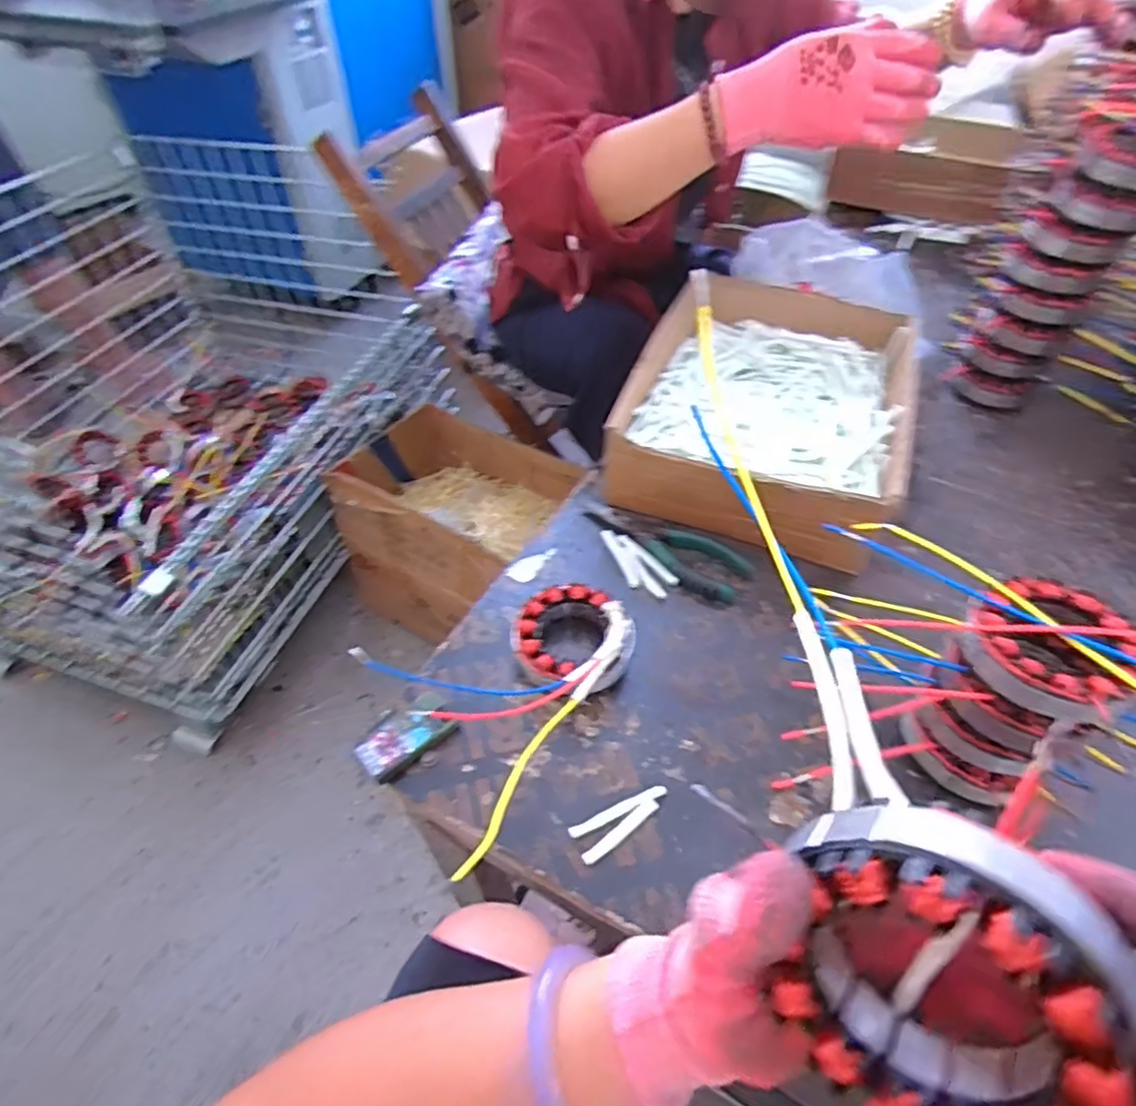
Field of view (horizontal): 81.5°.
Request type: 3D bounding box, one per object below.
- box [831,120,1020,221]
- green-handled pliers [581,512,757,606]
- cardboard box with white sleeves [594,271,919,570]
[{"bbox_3d":[0.586,-0.637,1.077,0.253,0.086,0.262,23,52,20],"label":"box"},{"bbox_3d":[0.084,-0.005,0.575,0.149,0.009,0.053,21,52,18],"label":"green-handled pliers"},{"bbox_3d":[0.202,-0.151,0.655,0.245,0.080,0.331,17,51,16],"label":"cardboard box with white sleeves"}]

